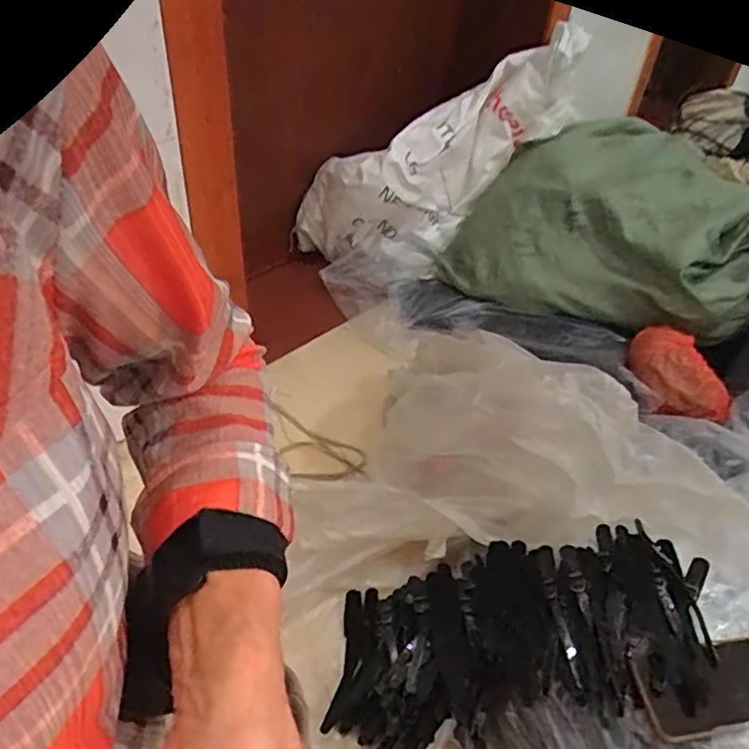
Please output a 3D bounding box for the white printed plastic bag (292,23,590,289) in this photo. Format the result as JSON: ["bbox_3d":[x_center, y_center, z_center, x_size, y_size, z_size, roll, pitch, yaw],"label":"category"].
[{"bbox_3d":[0.111,-0.367,1.123,0.584,0.221,0.206,-33,37,23],"label":"white printed plastic bag"}]

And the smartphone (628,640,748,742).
[{"bbox_3d":[0.334,0.294,0.591,0.154,0.015,0.078,-8,51,-5],"label":"smartphone"}]

